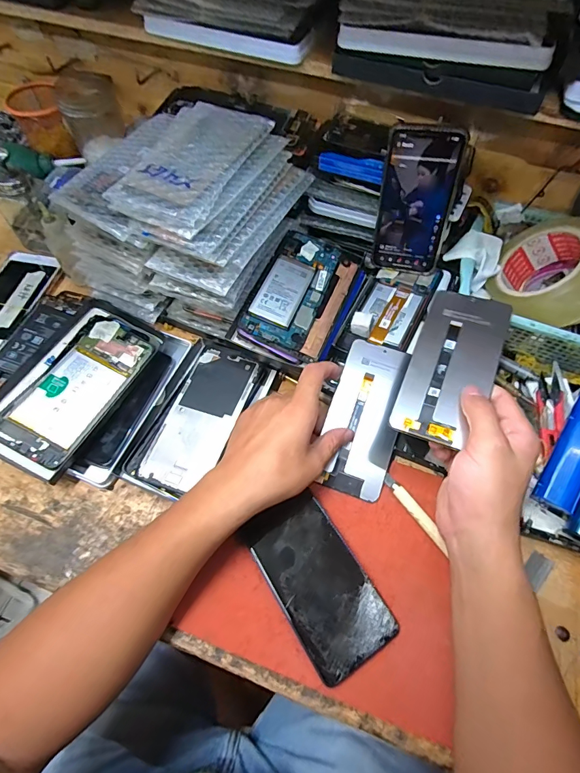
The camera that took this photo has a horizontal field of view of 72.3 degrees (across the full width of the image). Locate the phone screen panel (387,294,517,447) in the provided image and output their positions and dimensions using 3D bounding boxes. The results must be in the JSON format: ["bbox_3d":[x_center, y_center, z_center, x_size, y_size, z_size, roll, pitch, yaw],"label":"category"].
[{"bbox_3d":[0.146,-0.022,0.359,0.071,0.010,0.157,27,70,13],"label":"phone screen panel"}]

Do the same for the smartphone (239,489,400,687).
[{"bbox_3d":[0.023,0.165,0.341,0.072,0.014,0.136,-29,65,-16],"label":"smartphone"}]

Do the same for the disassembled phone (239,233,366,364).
[{"bbox_3d":[0.015,-0.104,0.440,0.092,0.012,0.162,27,64,-3],"label":"disassembled phone"}]

